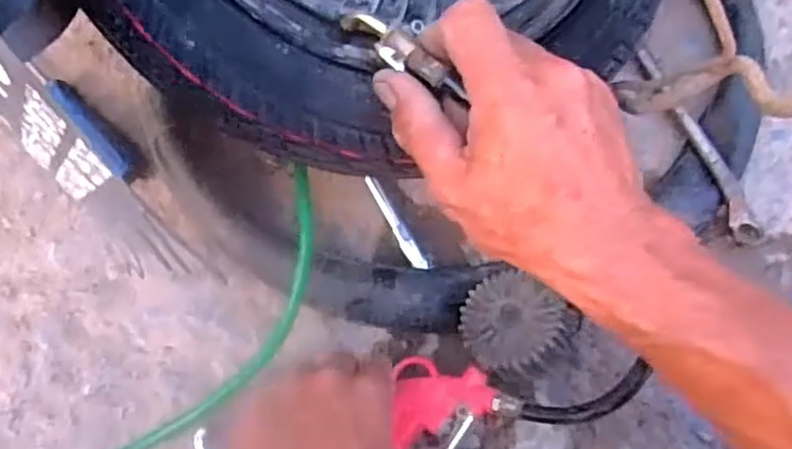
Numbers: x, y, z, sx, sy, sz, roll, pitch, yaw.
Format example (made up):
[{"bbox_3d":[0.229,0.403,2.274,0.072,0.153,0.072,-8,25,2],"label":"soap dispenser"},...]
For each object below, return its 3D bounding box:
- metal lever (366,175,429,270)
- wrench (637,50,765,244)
[{"bbox_3d":[-0.001,0.000,0.544,0.012,0.012,0.088,-32,81,-4],"label":"metal lever"},{"bbox_3d":[0.224,-0.061,0.543,0.024,0.024,0.166,-27,81,-3],"label":"wrench"}]

